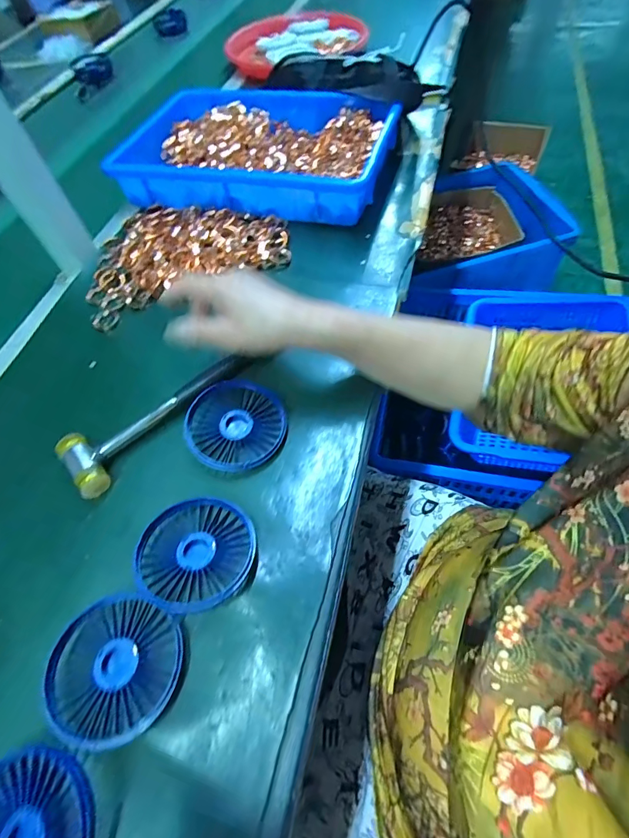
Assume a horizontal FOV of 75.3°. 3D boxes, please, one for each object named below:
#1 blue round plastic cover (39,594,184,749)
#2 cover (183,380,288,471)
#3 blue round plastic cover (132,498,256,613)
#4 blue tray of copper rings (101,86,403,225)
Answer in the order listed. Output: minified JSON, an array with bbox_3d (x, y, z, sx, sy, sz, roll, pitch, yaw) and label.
[{"bbox_3d":[-0.138,0.167,0.279,0.088,0.020,0.082,-2,60,3],"label":"blue round plastic cover"},{"bbox_3d":[-0.071,0.005,0.370,0.087,0.016,0.083,-2,60,3],"label":"cover"},{"bbox_3d":[-0.092,0.099,0.312,0.087,0.022,0.082,-2,60,3],"label":"blue round plastic cover"},{"bbox_3d":[-0.071,-0.382,0.576,0.339,0.060,0.229,12,62,11],"label":"blue tray of copper rings"}]

